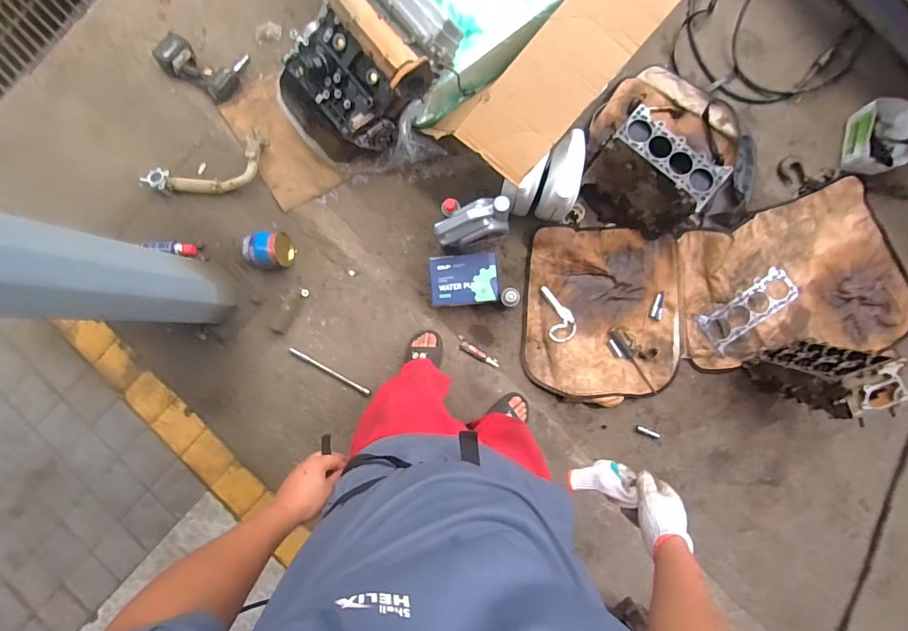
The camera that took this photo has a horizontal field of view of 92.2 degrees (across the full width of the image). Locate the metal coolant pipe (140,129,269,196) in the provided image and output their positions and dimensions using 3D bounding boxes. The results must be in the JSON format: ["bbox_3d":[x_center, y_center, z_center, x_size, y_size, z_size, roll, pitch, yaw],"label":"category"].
[{"bbox_3d":[-0.826,-0.473,1.484,0.435,0.070,0.152,-24,87,3],"label":"metal coolant pipe"}]

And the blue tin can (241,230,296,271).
[{"bbox_3d":[-0.614,-0.215,1.459,0.141,0.100,0.116,-4,88,4],"label":"blue tin can"}]

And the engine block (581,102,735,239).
[{"bbox_3d":[0.604,-0.414,1.367,0.353,0.222,0.252,39,91,3],"label":"engine block"}]

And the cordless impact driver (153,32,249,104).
[{"bbox_3d":[-0.874,-0.873,1.506,0.275,0.103,0.194,24,90,3],"label":"cordless impact driver"}]

